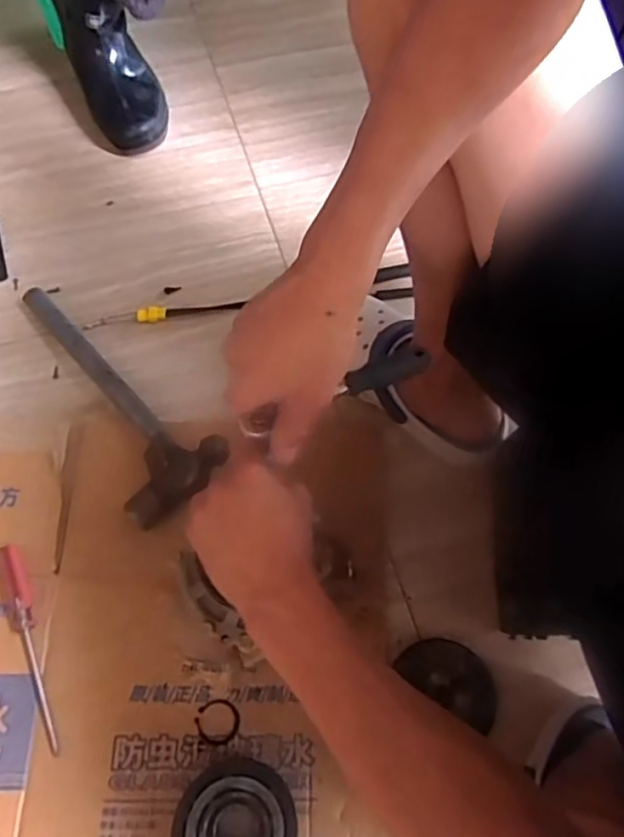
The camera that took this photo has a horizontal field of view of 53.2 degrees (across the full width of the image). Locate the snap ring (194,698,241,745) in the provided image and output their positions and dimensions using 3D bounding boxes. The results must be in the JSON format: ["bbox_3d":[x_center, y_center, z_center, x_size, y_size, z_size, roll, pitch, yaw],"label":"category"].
[{"bbox_3d":[-0.088,0.283,0.583,0.041,0.004,0.038,1,68,-2],"label":"snap ring"}]

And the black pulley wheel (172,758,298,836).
[{"bbox_3d":[-0.066,0.351,0.533,0.099,0.042,0.095,1,68,-2],"label":"black pulley wheel"}]

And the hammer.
[{"bbox_3d":[-0.246,-0.019,0.687,0.332,0.053,0.118,39,72,13],"label":"hammer"}]

